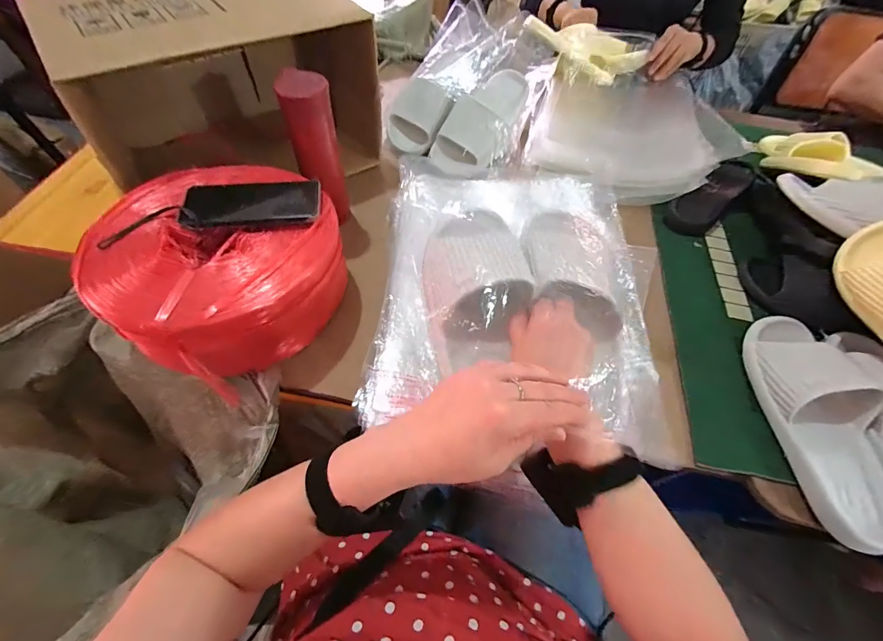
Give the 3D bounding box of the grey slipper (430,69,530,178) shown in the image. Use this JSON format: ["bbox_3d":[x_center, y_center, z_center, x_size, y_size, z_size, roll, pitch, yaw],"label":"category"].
[{"bbox_3d":[0.090,-0.396,0.776,0.120,0.091,0.263,29,59,15],"label":"grey slipper"}]

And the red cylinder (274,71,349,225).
[{"bbox_3d":[-0.182,-0.239,0.575,0.067,0.222,0.054,-5,56,-7],"label":"red cylinder"}]

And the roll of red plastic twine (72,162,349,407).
[{"bbox_3d":[-0.278,-0.067,0.513,0.252,0.131,0.266,2,56,-2],"label":"roll of red plastic twine"}]

